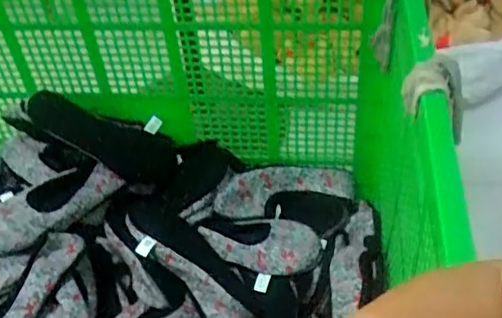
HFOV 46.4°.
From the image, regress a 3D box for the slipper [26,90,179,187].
[{"bbox_3d":[-0.288,-0.047,1.148,0.299,0.093,0.086,26,42,-17],"label":"slipper"}]

